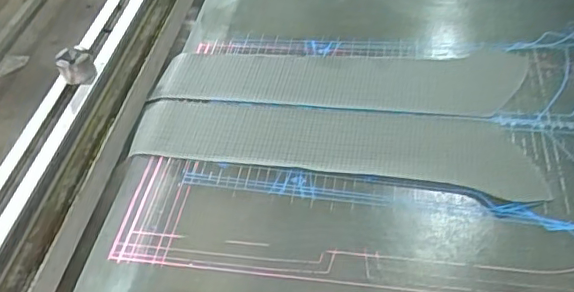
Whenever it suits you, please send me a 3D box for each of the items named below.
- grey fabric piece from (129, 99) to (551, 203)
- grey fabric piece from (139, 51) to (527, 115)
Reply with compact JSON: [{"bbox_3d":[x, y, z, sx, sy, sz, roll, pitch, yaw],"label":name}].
[{"bbox_3d":[0.038,-0.008,0.609,0.421,0.007,0.095,6,48,13],"label":"grey fabric piece"},{"bbox_3d":[0.053,-0.078,0.680,0.424,0.008,0.110,2,41,10],"label":"grey fabric piece"}]

